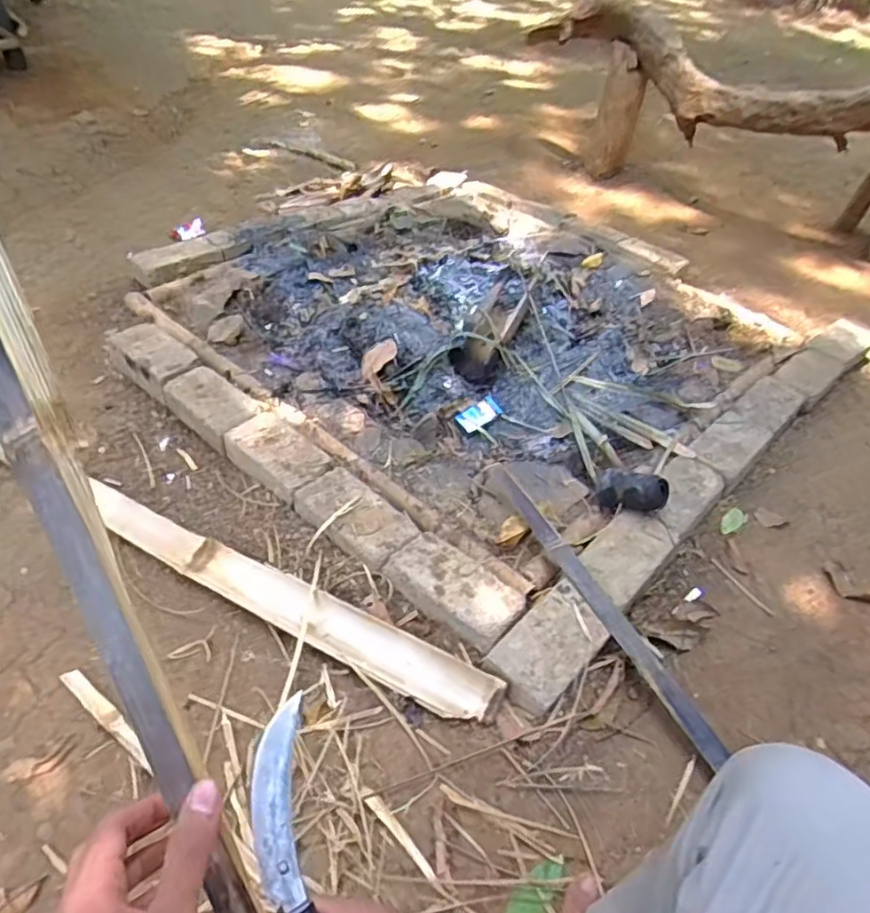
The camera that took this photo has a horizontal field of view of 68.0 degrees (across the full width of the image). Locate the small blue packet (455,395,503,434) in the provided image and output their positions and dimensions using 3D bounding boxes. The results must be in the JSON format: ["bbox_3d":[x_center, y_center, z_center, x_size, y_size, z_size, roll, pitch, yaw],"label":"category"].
[{"bbox_3d":[0.099,-0.094,1.432,0.103,0.007,0.053,-32,69,-19],"label":"small blue packet"}]

